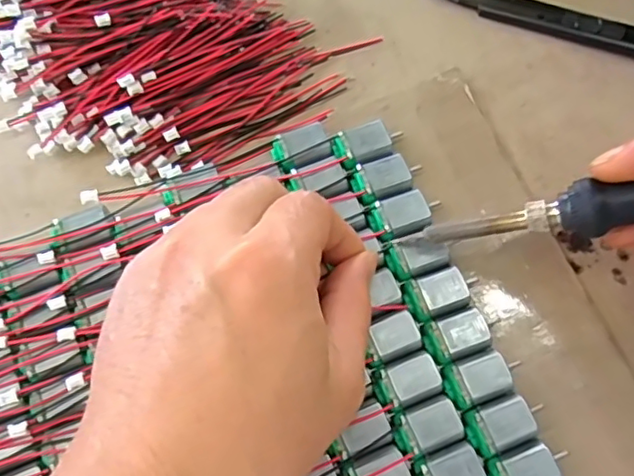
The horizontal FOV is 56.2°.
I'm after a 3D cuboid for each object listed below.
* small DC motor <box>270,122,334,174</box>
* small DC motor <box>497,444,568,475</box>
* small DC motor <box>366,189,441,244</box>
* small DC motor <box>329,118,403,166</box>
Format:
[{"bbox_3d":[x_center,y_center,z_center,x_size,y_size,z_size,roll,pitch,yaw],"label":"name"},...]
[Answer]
[{"bbox_3d":[-0.007,-0.041,0.284,0.027,0.016,0.019,-28,73,-8],"label":"small DC motor"},{"bbox_3d":[0.085,0.093,0.238,0.025,0.018,0.015,-21,72,-5],"label":"small DC motor"},{"bbox_3d":[0.040,-0.010,0.272,0.033,0.015,0.018,-19,72,-5],"label":"small DC motor"},{"bbox_3d":[0.024,-0.043,0.283,0.031,0.015,0.018,-24,73,-6],"label":"small DC motor"}]

